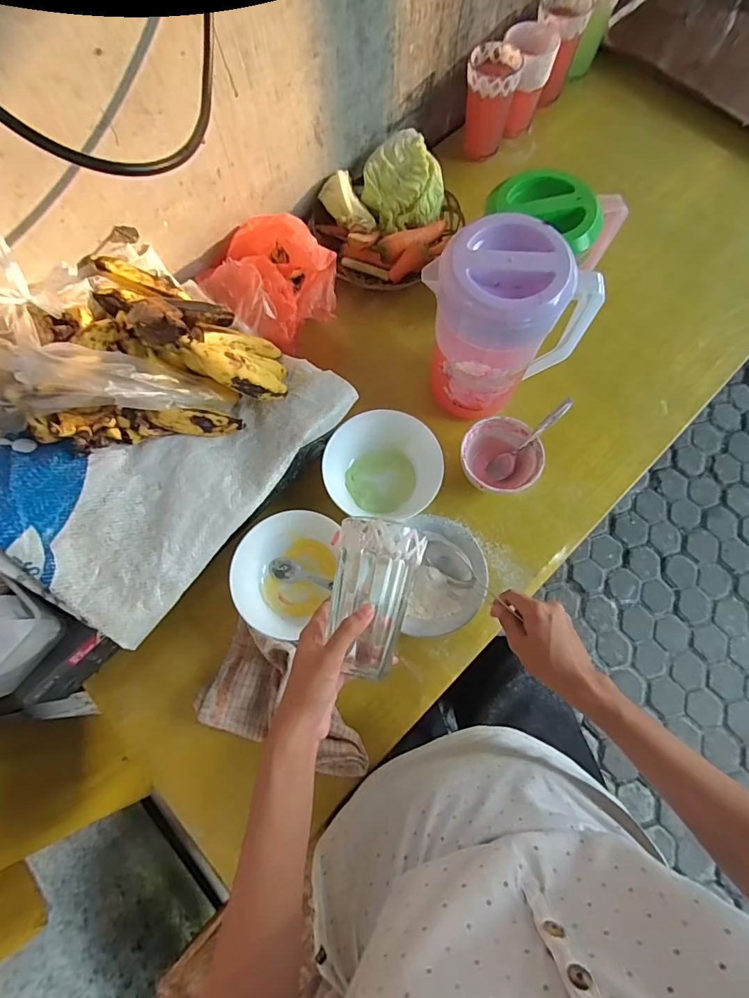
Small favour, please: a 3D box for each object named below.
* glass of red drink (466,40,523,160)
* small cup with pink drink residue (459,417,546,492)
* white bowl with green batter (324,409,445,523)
[{"bbox_3d":[0.175,-0.613,0.727,0.073,0.114,0.081,10,74,3],"label":"glass of red drink"},{"bbox_3d":[0.153,-0.048,0.590,0.095,0.064,0.088,0,74,0],"label":"small cup with pink drink residue"},{"bbox_3d":[0.011,-0.041,0.595,0.142,0.051,0.128,9,74,3],"label":"white bowl with green batter"}]

